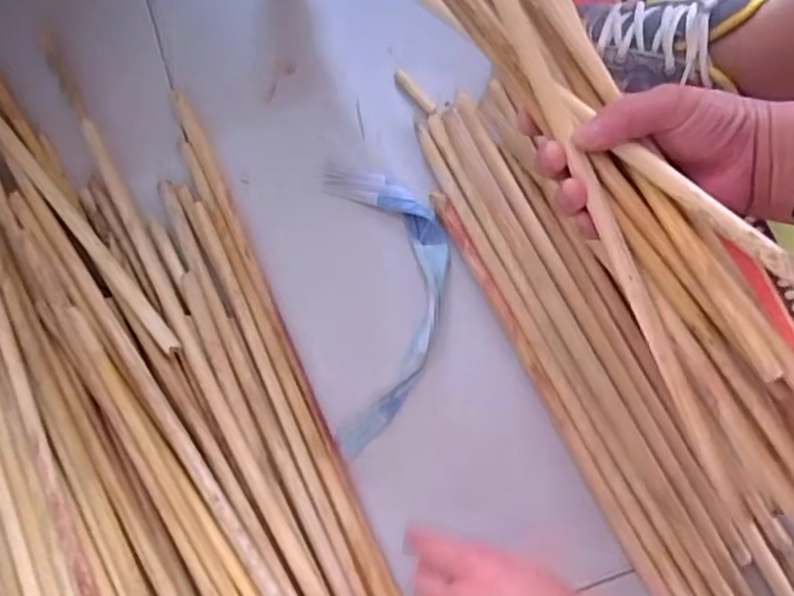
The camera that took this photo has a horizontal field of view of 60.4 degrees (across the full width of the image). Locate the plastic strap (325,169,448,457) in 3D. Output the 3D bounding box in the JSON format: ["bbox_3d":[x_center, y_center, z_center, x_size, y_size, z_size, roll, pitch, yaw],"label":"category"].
[{"bbox_3d":[-0.004,0.003,0.508,0.087,0.017,0.207,-3,76,-2],"label":"plastic strap"}]

